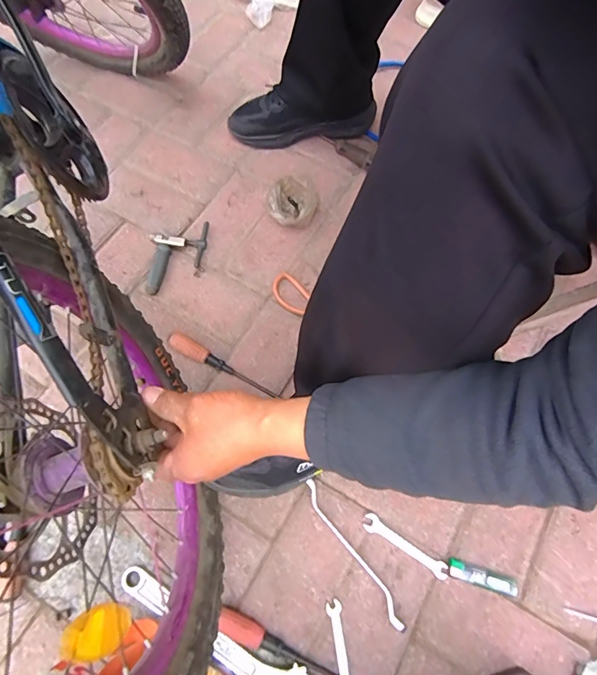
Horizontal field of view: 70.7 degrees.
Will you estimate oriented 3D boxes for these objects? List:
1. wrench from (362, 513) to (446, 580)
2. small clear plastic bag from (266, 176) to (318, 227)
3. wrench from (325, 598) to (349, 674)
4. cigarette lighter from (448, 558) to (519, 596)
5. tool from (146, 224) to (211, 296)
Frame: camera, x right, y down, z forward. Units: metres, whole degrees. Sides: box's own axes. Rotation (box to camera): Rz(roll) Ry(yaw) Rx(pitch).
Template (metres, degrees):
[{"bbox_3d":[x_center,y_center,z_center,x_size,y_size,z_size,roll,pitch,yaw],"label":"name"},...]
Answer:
[{"bbox_3d":[0.141,0.275,0.558,0.119,0.009,0.022,31,69,11],"label":"wrench"},{"bbox_3d":[-0.011,-0.233,0.732,0.078,0.047,0.091,40,71,14],"label":"small clear plastic bag"},{"bbox_3d":[0.053,0.389,0.514,0.019,0.007,0.117,-8,67,-5],"label":"wrench"},{"bbox_3d":[0.240,0.311,0.543,0.091,0.011,0.020,18,68,6],"label":"cigarette lighter"},{"bbox_3d":[-0.203,-0.139,0.702,0.094,0.022,0.135,-1,67,-3],"label":"tool"}]

